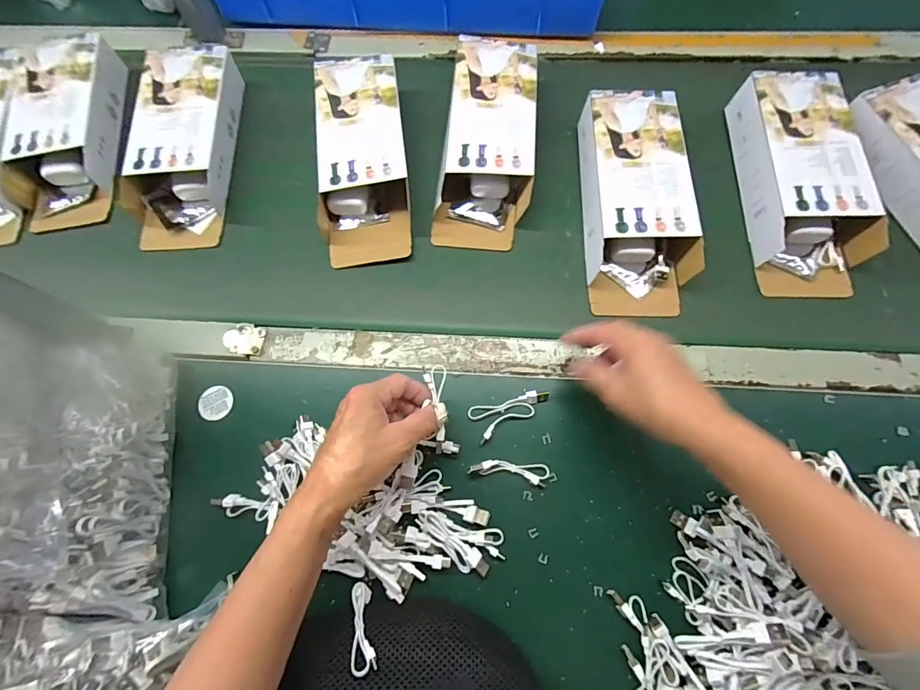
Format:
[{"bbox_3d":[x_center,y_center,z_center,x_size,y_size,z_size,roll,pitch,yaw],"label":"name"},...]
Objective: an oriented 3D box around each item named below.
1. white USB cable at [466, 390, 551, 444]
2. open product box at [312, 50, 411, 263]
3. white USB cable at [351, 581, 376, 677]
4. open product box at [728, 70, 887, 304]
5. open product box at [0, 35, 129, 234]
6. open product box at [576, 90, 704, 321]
[{"bbox_3d":[0.048,0.061,0.415,0.079,0.011,0.035,-28,73,-6],"label":"white USB cable"},{"bbox_3d":[-0.114,-0.224,0.503,0.102,0.054,0.258,-5,72,1],"label":"open product box"},{"bbox_3d":[-0.077,0.222,0.335,0.015,0.013,0.066,-18,35,-3],"label":"white USB cable"},{"bbox_3d":[0.376,-0.182,0.464,0.113,0.051,0.252,3,71,4],"label":"open product box"},{"bbox_3d":[-0.487,-0.259,0.527,0.118,0.056,0.268,-7,76,0],"label":"open product box"},{"bbox_3d":[0.192,-0.160,0.468,0.106,0.052,0.251,-2,72,2],"label":"open product box"}]

